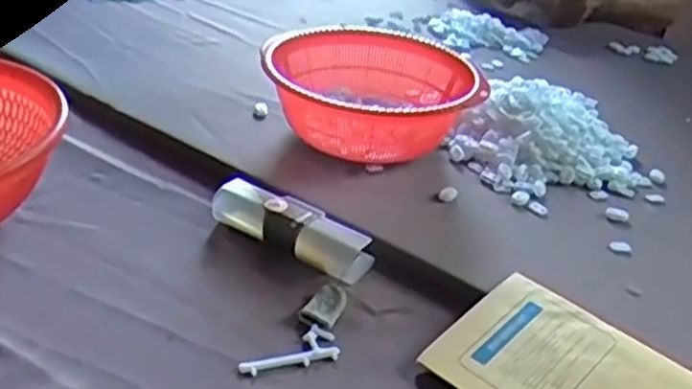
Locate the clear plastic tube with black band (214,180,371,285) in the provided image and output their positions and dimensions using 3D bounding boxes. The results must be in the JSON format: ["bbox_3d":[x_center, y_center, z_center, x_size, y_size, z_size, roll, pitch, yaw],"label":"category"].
[{"bbox_3d":[-0.049,0.029,0.660,0.155,0.038,0.043,23,35,25],"label":"clear plastic tube with black band"}]

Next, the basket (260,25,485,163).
[{"bbox_3d":[0.020,-0.105,0.819,0.216,0.101,0.229,5,31,-3],"label":"basket"}]

